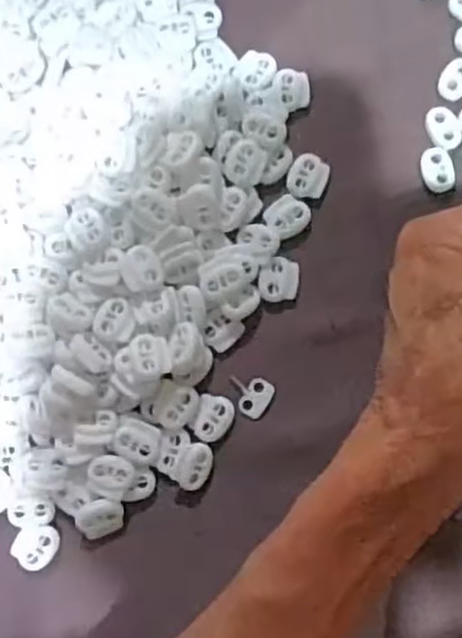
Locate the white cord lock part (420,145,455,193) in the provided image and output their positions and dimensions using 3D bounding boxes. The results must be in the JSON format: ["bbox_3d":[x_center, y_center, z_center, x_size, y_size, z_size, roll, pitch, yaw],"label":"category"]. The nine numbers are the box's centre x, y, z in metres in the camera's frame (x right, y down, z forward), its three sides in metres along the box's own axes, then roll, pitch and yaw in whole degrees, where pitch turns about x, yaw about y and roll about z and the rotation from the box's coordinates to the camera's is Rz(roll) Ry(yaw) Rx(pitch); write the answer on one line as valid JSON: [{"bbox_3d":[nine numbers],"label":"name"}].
[{"bbox_3d":[0.102,-0.074,0.363,0.015,0.004,0.022,-9,82,2],"label":"white cord lock part"}]

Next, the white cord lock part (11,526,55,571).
[{"bbox_3d":[-0.092,0.107,0.346,0.018,0.008,0.020,18,84,5],"label":"white cord lock part"}]

